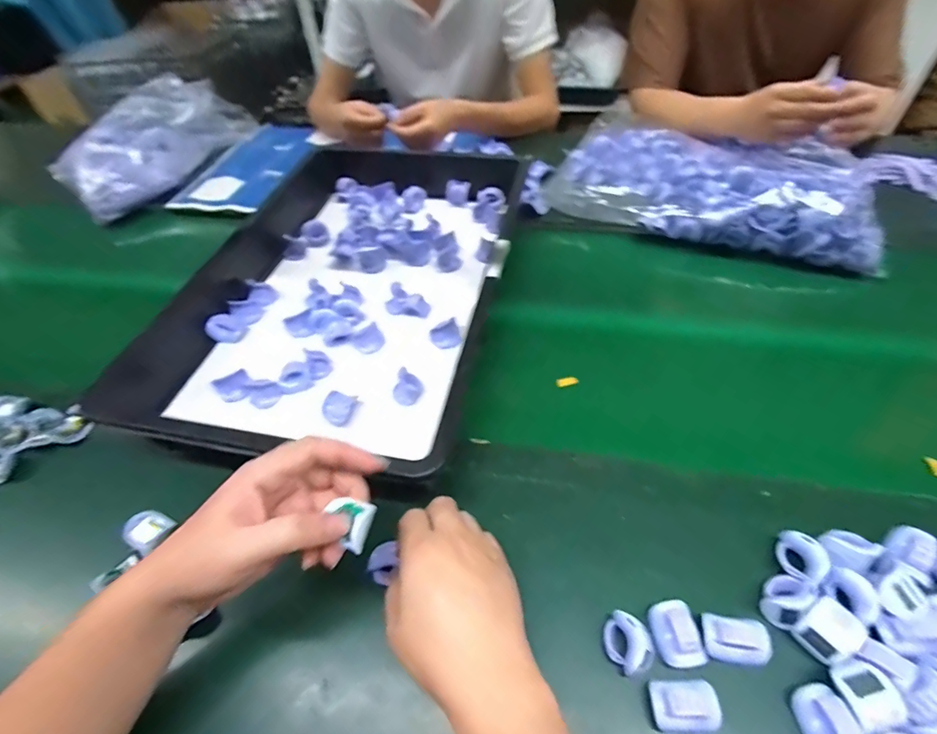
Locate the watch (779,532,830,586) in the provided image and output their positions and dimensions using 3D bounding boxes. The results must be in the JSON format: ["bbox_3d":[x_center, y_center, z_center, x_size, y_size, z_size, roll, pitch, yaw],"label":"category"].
[{"bbox_3d":[0.264,0.151,0.367,0.029,0.022,0.033,22,55,21],"label":"watch"}]

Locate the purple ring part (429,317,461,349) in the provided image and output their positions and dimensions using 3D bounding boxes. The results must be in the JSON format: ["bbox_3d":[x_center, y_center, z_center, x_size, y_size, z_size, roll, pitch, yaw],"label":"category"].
[{"bbox_3d":[-0.029,-0.038,0.560,0.037,0.038,0.011,-32,39,-20],"label":"purple ring part"}]

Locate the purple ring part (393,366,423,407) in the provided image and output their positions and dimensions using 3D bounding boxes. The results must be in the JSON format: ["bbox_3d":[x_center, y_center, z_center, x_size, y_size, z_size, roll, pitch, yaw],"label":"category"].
[{"bbox_3d":[-0.068,0.022,0.507,0.029,0.024,0.032,18,54,18],"label":"purple ring part"}]

